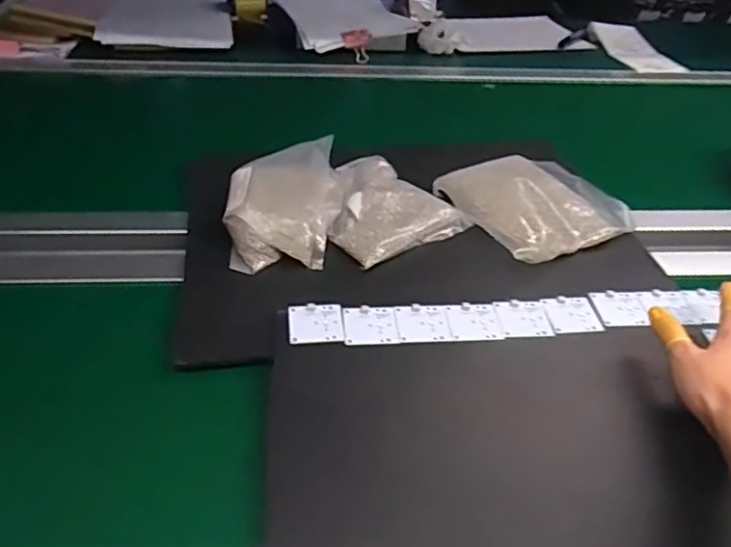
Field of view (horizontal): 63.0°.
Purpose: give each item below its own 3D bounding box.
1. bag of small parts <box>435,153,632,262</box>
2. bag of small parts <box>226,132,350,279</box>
[{"bbox_3d":[0.193,-0.085,0.691,0.167,0.027,0.181,-18,44,-24],"label":"bag of small parts"},{"bbox_3d":[-0.089,-0.080,0.642,0.120,0.048,0.175,5,39,2],"label":"bag of small parts"}]

